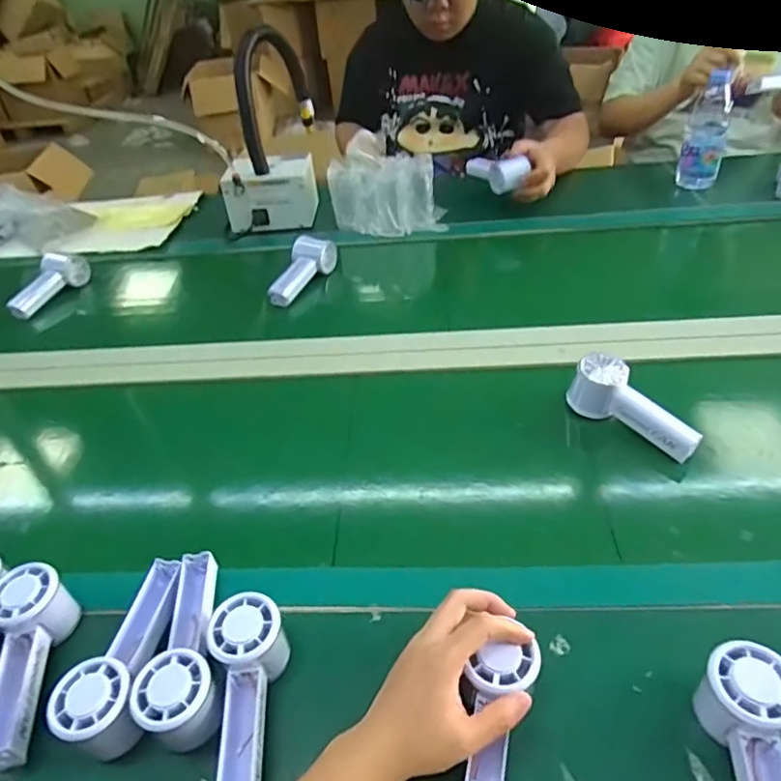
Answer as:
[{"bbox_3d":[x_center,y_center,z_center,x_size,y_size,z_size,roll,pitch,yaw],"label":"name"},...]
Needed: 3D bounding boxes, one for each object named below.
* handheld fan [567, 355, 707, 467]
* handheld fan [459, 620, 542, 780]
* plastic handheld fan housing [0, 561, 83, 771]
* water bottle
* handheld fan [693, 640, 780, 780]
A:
[{"bbox_3d":[0.278,0.017,0.659,0.045,0.063,0.149,-33,46,-27],"label":"handheld fan"},{"bbox_3d":[0.070,0.246,0.405,0.046,0.031,0.135,8,58,18],"label":"handheld fan"},{"bbox_3d":[-0.308,0.229,0.496,0.056,0.060,0.158,-11,52,-4],"label":"plastic handheld fan housing"},{"bbox_3d":[0.593,-0.482,1.101,0.071,0.187,0.067,15,45,25],"label":"water bottle"},{"bbox_3d":[0.246,0.257,0.396,0.054,0.064,0.153,2,54,11],"label":"handheld fan"}]

